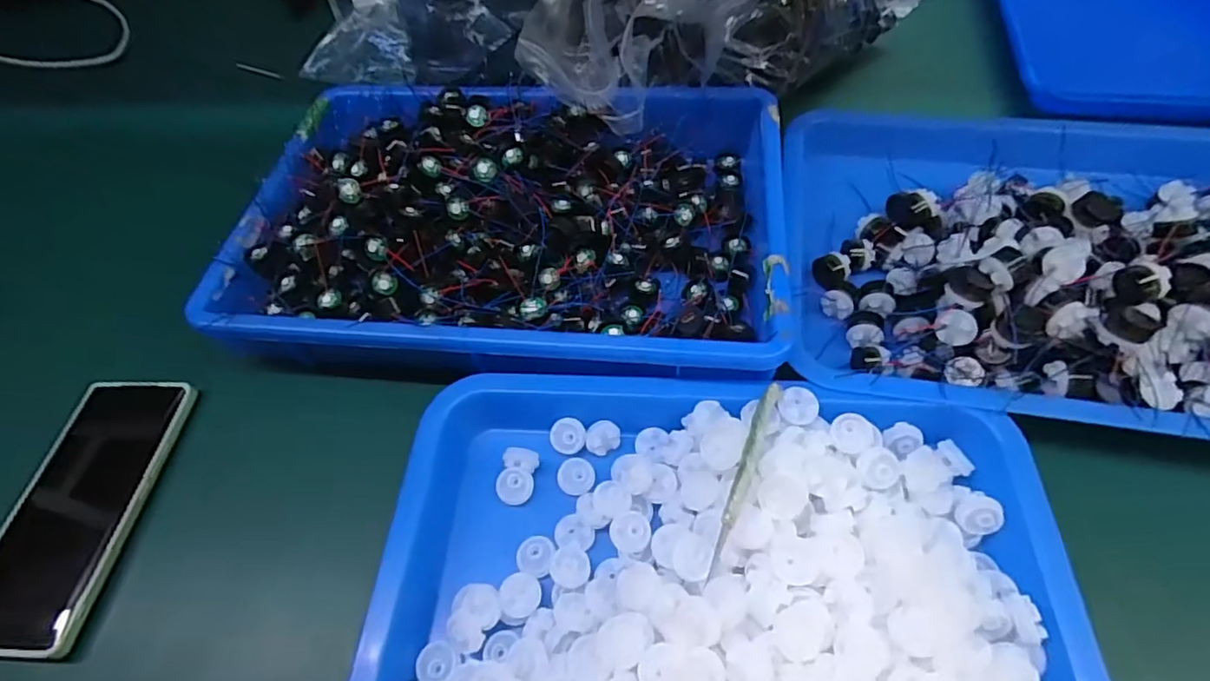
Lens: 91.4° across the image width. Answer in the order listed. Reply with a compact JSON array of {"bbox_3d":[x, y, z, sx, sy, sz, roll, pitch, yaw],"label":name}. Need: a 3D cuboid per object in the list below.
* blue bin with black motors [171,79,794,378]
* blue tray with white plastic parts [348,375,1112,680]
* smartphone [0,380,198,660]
[{"bbox_3d":[-0.060,-0.084,0.403,0.358,0.054,0.244,4,57,8],"label":"blue bin with black motors"},{"bbox_3d":[0.050,0.125,0.286,0.319,0.070,0.261,1,57,5],"label":"blue tray with white plastic parts"},{"bbox_3d":[-0.307,0.093,0.344,0.069,0.012,0.161,4,54,-3],"label":"smartphone"}]

